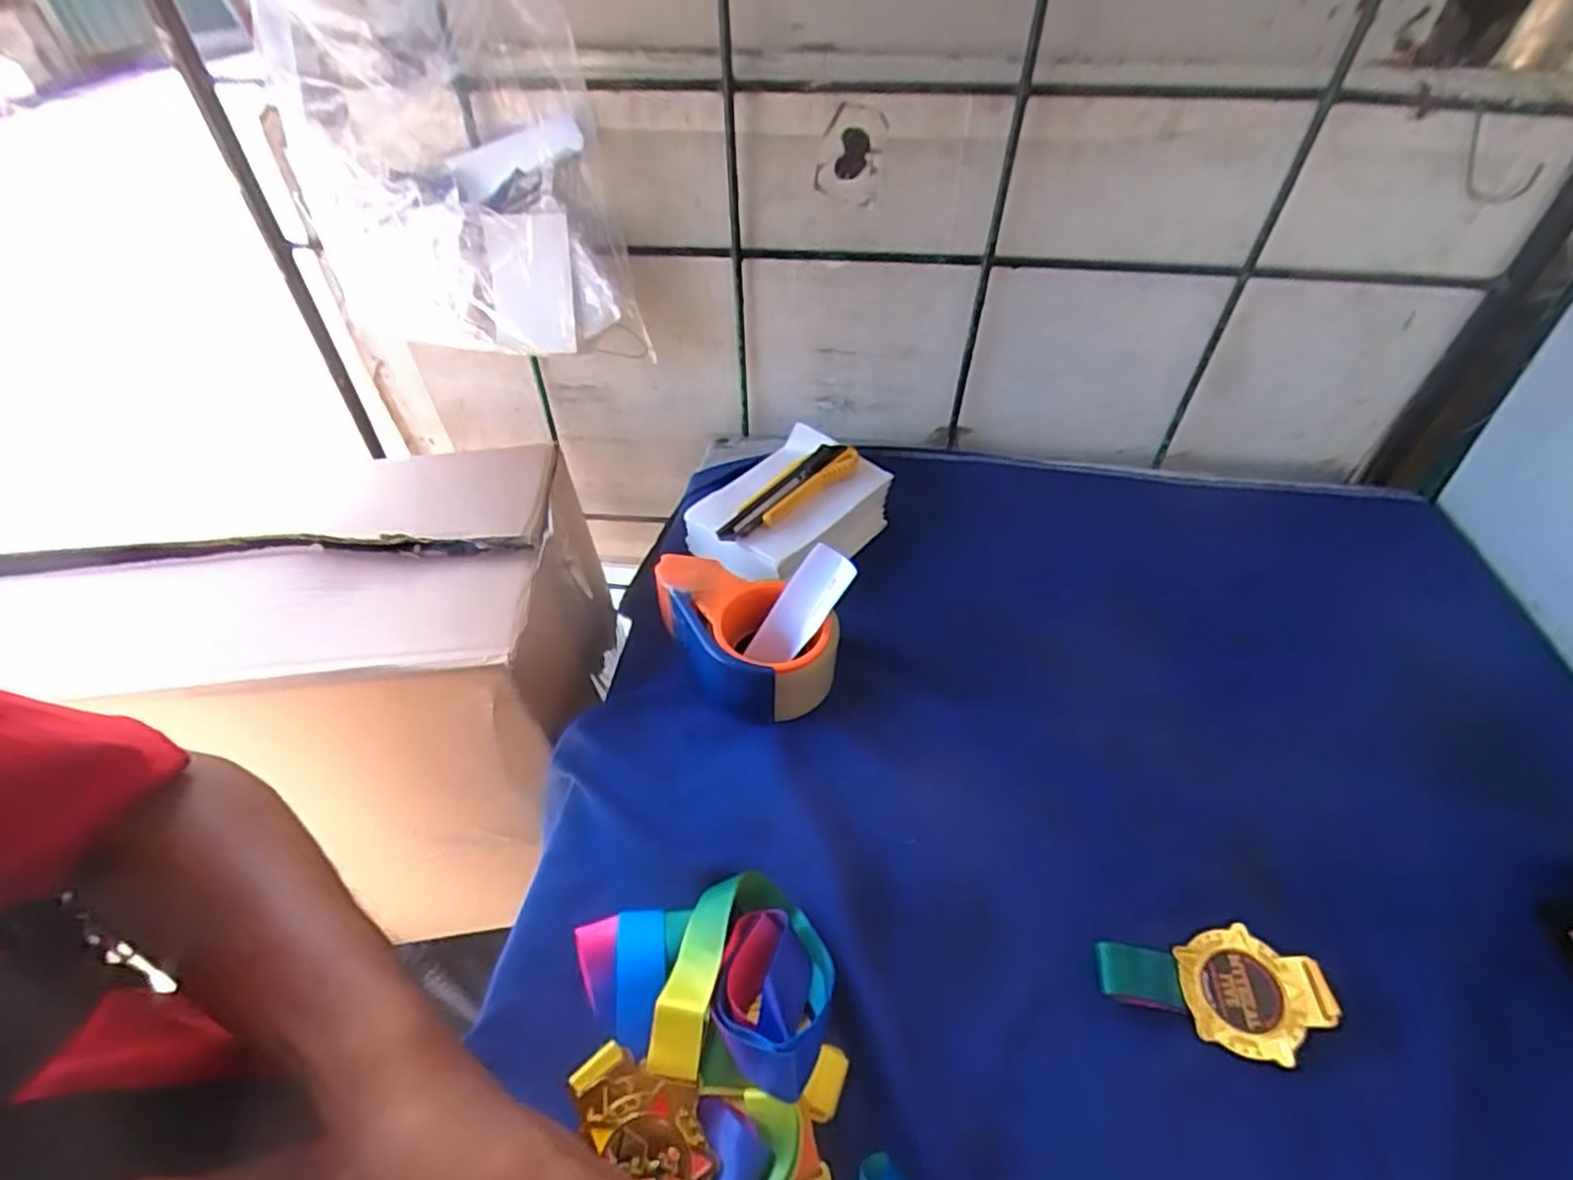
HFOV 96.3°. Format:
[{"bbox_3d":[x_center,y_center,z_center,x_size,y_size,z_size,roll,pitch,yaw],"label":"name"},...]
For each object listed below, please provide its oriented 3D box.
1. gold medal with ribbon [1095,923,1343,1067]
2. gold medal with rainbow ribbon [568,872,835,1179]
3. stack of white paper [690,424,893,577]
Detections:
[{"bbox_3d":[0.223,0.210,0.366,0.110,0.012,0.057,-4,45,-1],"label":"gold medal with ribbon"},{"bbox_3d":[-0.039,0.221,0.349,0.131,0.035,0.145,-9,46,-6],"label":"gold medal with rainbow ribbon"},{"bbox_3d":[0.000,-0.070,0.601,0.133,0.054,0.162,24,51,24],"label":"stack of white paper"}]

